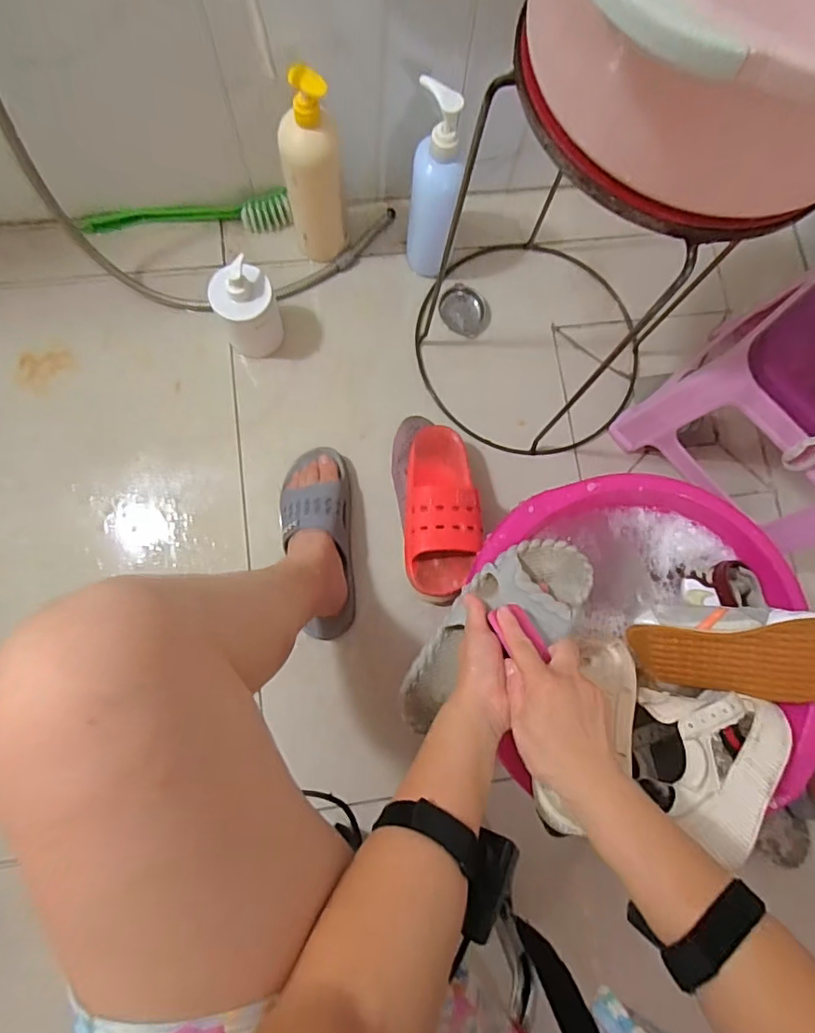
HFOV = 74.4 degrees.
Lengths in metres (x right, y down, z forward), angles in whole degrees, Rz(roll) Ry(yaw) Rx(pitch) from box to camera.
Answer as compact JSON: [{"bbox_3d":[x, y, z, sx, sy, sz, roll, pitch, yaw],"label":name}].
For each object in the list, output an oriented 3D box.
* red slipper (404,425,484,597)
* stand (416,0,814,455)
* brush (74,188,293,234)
[{"bbox_3d":[0.047,-0.023,0.692,0.095,0.063,0.240,3,62,-3],"label":"red slipper"},{"bbox_3d":[0.202,-0.301,0.626,0.277,0.448,0.350,27,79,1],"label":"stand"},{"bbox_3d":[-0.320,-0.457,0.820,0.281,0.075,0.039,-15,82,-7],"label":"brush"}]

